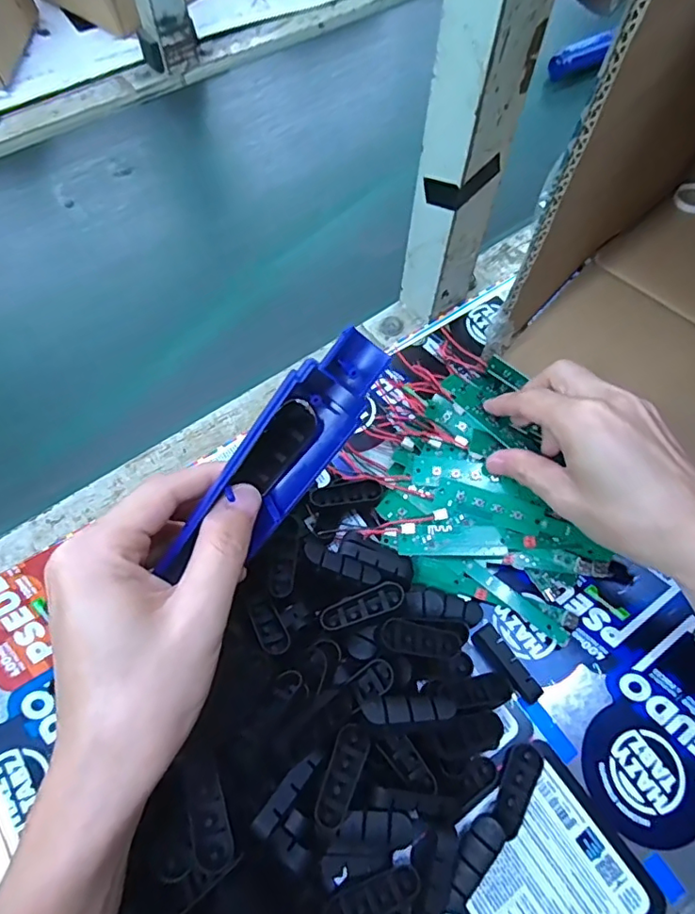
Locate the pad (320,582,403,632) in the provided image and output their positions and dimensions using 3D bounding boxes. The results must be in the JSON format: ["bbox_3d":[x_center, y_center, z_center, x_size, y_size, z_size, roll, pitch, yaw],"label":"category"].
[{"bbox_3d":[0.008,0.085,0.311,0.048,0.006,0.016,-21,65,0],"label":"pad"}]

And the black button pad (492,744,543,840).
[{"bbox_3d":[0.091,0.177,0.294,0.016,0.004,0.044,30,65,12],"label":"black button pad"}]

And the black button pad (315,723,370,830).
[{"bbox_3d":[-0.002,0.160,0.274,0.017,0.009,0.046,21,49,8],"label":"black button pad"}]

